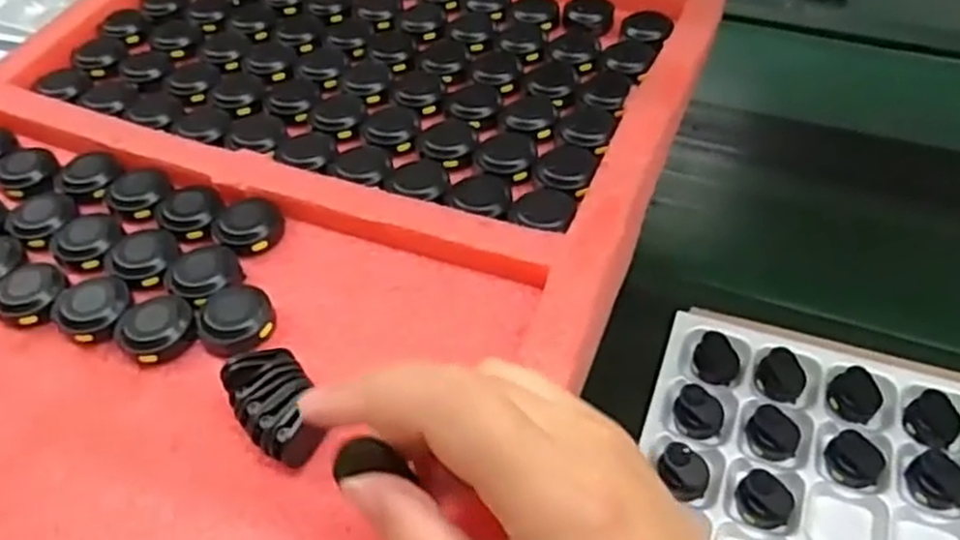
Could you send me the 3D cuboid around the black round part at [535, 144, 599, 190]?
[{"bbox_3d":[0.040,-0.049,0.362,0.028,0.004,0.031,-4,46,-1],"label":"black round part"}]

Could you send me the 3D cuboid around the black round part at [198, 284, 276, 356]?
[{"bbox_3d":[-0.100,0.020,0.319,0.030,0.010,0.029,-1,46,1],"label":"black round part"}]

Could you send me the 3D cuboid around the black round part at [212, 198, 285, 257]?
[{"bbox_3d":[-0.106,-0.021,0.355,0.031,0.010,0.033,-1,46,1],"label":"black round part"}]

